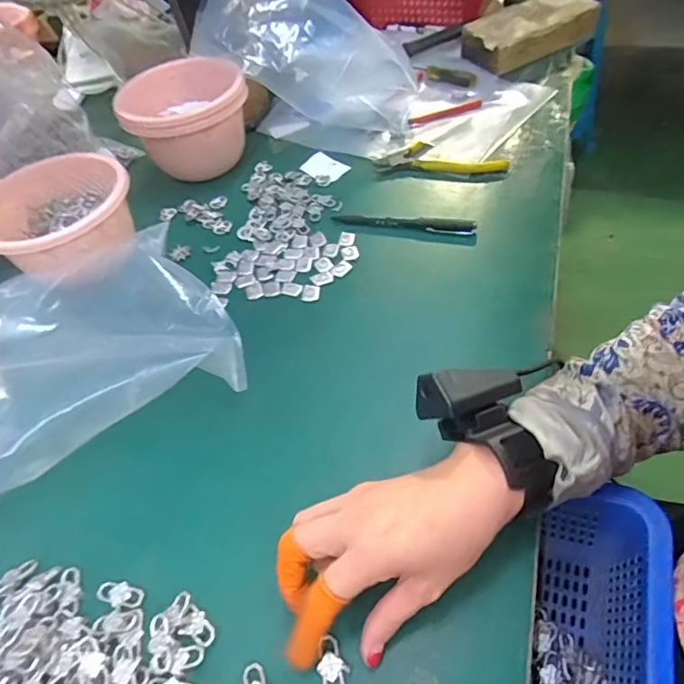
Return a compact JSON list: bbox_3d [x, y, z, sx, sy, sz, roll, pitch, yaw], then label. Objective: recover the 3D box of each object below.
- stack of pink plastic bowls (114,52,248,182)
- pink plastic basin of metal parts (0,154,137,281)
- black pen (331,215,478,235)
[{"bbox_3d":[-0.175,-0.261,0.622,0.131,0.104,0.143,-2,50,7],"label":"stack of pink plastic bowls"},{"bbox_3d":[-0.282,-0.114,0.525,0.135,0.084,0.129,-4,50,5],"label":"pink plastic basin of metal parts"},{"bbox_3d":[0.064,-0.126,0.544,0.151,0.010,0.019,8,52,15],"label":"black pen"}]

